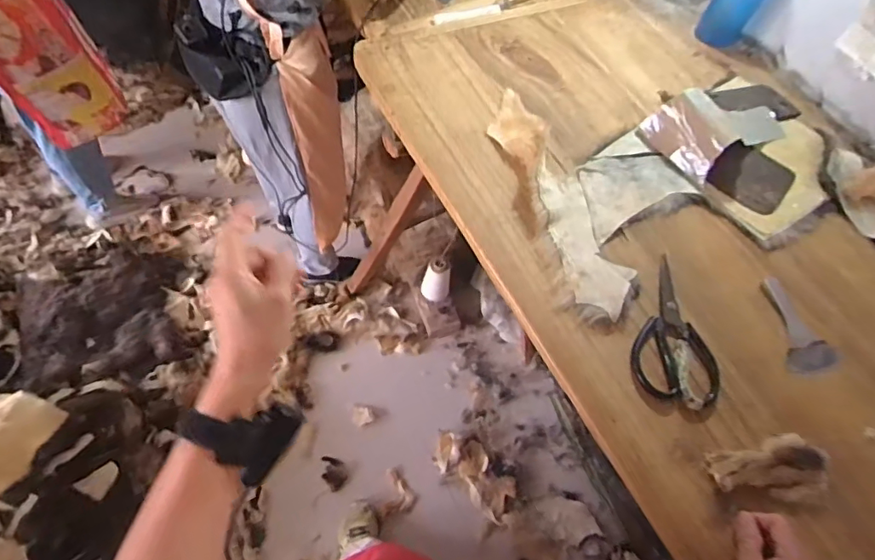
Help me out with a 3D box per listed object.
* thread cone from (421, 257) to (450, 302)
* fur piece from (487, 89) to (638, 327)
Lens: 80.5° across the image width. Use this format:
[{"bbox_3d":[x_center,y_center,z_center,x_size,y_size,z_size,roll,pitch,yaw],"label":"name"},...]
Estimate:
[{"bbox_3d":[-0.005,-0.003,1.700,0.092,0.161,0.082,6,58,-1],"label":"thread cone"},{"bbox_3d":[0.176,-0.128,0.768,0.113,0.031,0.415,-11,60,-11],"label":"fur piece"}]

